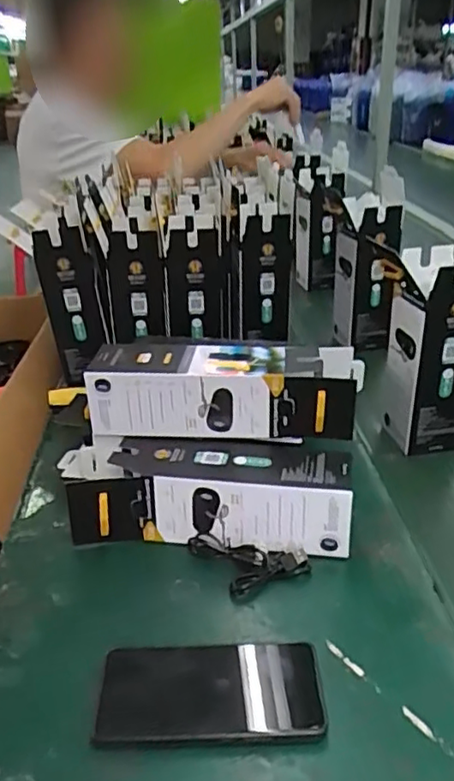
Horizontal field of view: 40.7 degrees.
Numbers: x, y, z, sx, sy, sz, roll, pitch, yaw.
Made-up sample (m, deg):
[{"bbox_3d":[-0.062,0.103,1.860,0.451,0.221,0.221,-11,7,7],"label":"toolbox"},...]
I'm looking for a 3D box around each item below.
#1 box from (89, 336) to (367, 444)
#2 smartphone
[{"bbox_3d":[0.002,-0.002,0.636,0.283,0.076,0.096,-1,29,2],"label":"box"},{"bbox_3d":[-0.012,0.220,0.448,0.160,0.016,0.076,-2,27,-1],"label":"smartphone"}]

